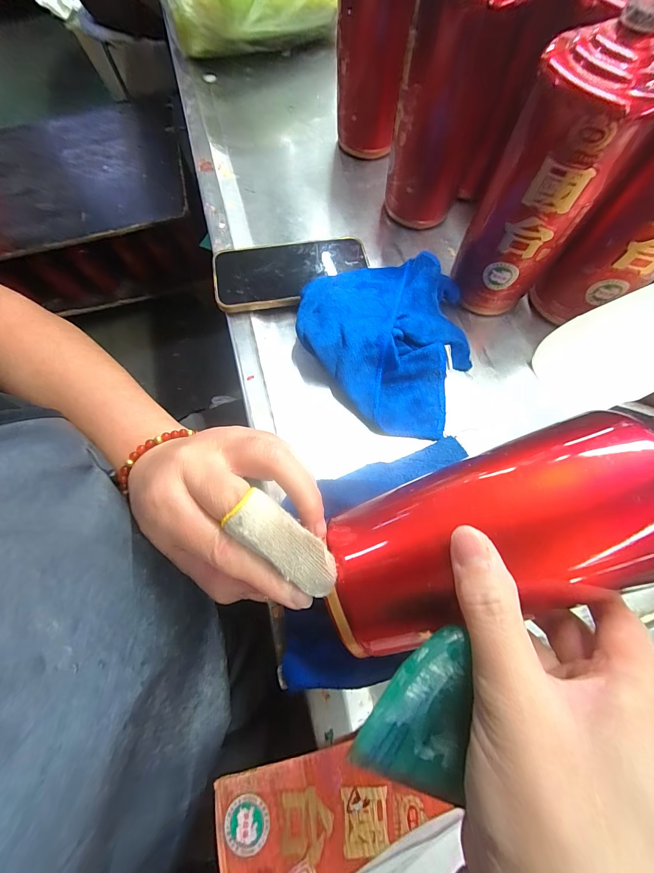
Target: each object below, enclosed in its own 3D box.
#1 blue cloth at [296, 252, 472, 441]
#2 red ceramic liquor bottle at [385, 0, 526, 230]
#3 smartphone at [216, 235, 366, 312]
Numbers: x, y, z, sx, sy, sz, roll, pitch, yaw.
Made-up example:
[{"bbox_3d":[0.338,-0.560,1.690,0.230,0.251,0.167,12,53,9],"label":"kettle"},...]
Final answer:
[{"bbox_3d":[0.066,-0.084,0.290,0.157,0.035,0.170,-21,71,-6],"label":"blue cloth"},{"bbox_3d":[0.105,-0.298,0.302,0.078,0.187,0.077,19,72,9],"label":"red ceramic liquor bottle"},{"bbox_3d":[-0.037,-0.172,0.336,0.156,0.013,0.080,-10,70,-2],"label":"smartphone"}]

